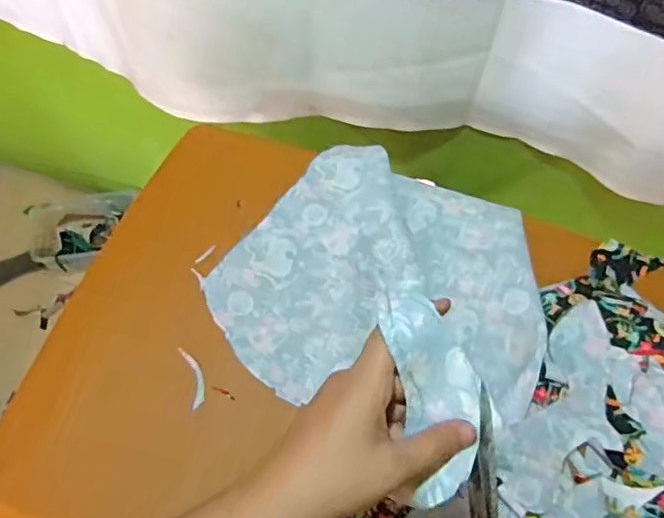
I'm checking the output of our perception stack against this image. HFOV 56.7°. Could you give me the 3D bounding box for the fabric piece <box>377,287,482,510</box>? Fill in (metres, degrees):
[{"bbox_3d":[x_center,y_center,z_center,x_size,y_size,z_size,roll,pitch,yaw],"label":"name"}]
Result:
[{"bbox_3d":[0.057,0.071,0.326,0.043,0.016,0.113,-11,89,-7],"label":"fabric piece"}]

